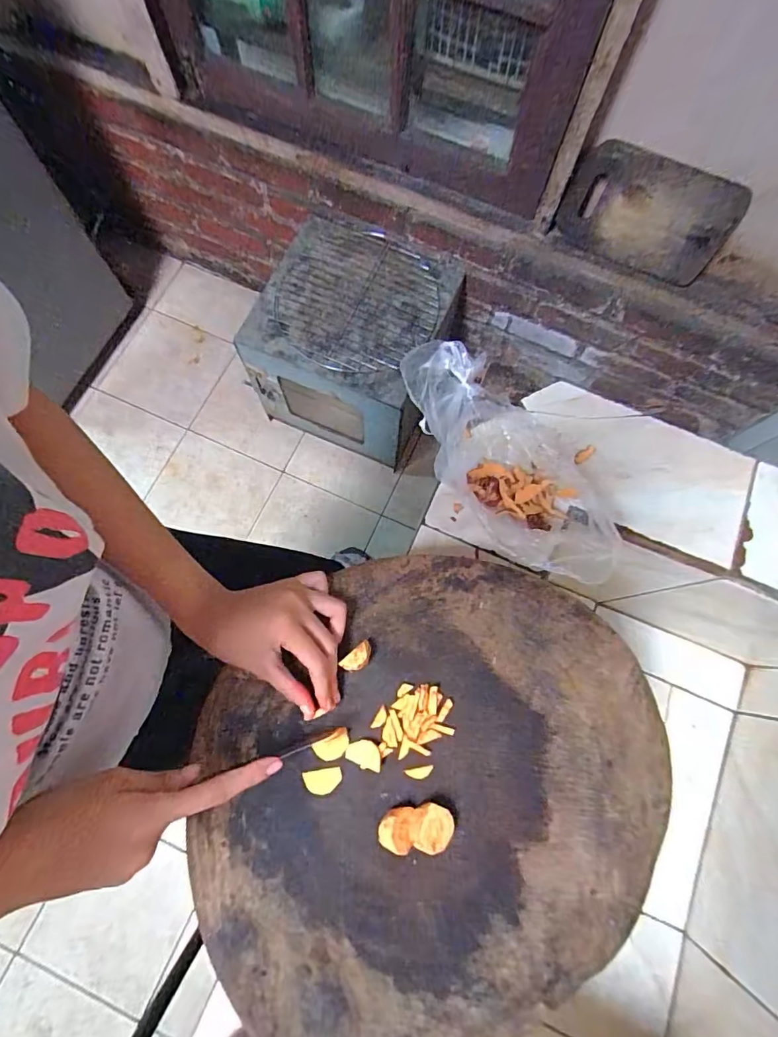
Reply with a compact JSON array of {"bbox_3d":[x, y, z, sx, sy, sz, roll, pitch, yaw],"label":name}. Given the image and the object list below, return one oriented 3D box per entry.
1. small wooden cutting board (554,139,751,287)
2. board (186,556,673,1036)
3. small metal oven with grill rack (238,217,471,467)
[{"bbox_3d":[0.482,-0.564,0.892,0.303,0.175,0.019,20,53,-3],"label":"small wooden cutting board"},{"bbox_3d":[0.034,0.201,0.362,0.362,0.027,0.314,-35,79,-10],"label":"board"},{"bbox_3d":[-0.076,-0.419,1.195,0.405,0.344,0.378,20,75,3],"label":"small metal oven with grill rack"}]

